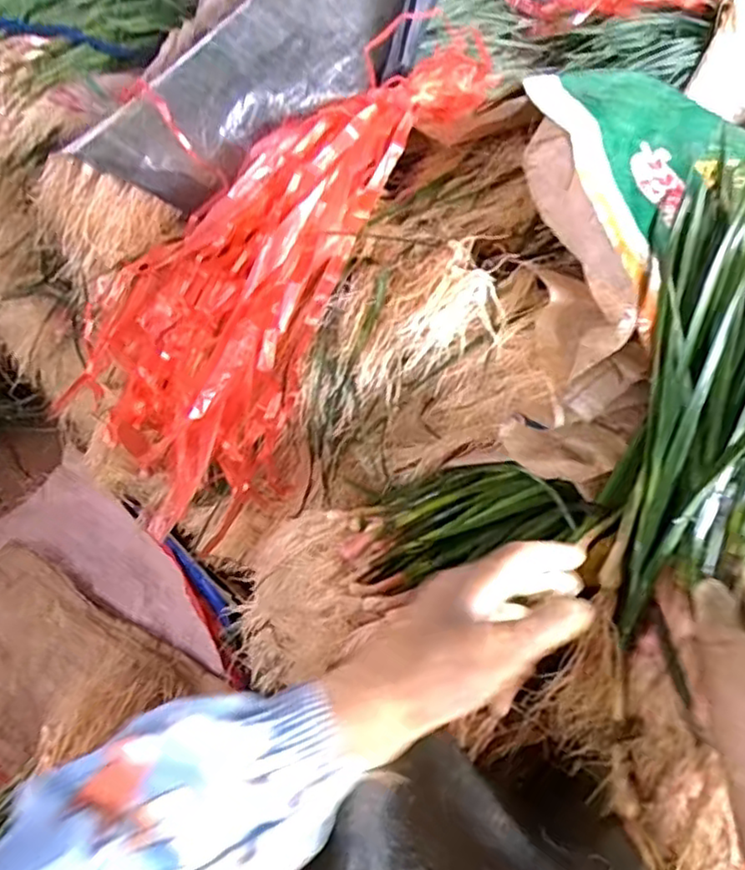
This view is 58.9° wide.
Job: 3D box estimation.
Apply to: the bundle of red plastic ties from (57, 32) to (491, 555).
[{"bbox_3d":[-0.084,-0.165,0.645,0.217,0.159,0.560,42,97,31],"label":"bundle of red plastic ties"}]

